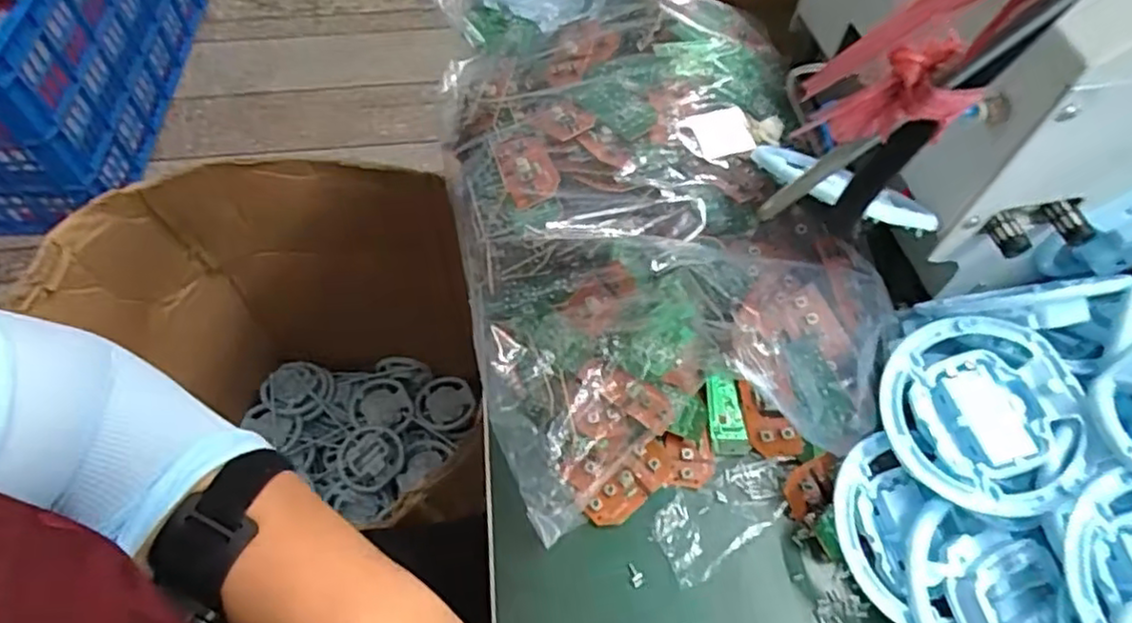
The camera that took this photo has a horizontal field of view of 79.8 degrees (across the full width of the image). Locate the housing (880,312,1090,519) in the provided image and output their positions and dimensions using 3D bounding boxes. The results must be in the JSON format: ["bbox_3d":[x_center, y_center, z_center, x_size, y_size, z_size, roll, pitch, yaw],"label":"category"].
[{"bbox_3d":[0.228,0.057,0.372,0.102,0.025,0.102,-3,65,6],"label":"housing"}]

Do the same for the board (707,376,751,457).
[{"bbox_3d":[0.099,0.065,0.418,0.022,0.007,0.048,-5,73,-4],"label":"board"}]

